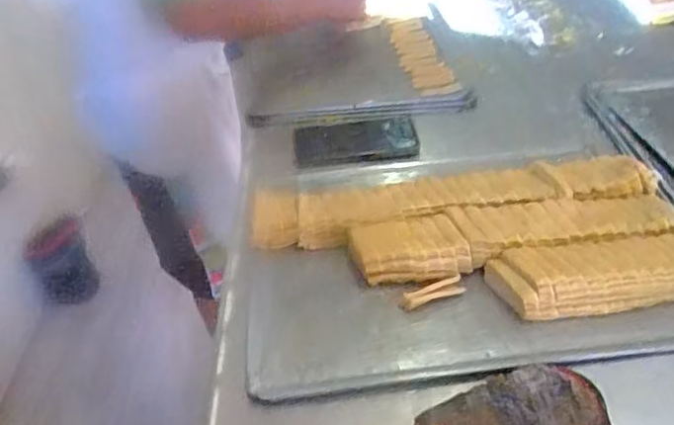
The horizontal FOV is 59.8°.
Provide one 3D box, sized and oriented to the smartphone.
[{"bbox_3d":[0.026,-0.096,0.800,0.167,0.011,0.091,-5,49,-8],"label":"smartphone"}]

